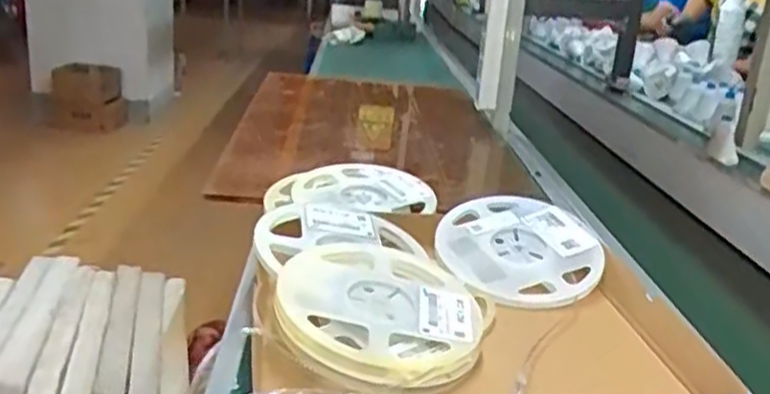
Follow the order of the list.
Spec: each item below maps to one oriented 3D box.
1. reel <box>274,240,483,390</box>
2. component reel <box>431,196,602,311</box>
[{"bbox_3d":[-0.002,0.092,0.634,0.174,0.011,0.192,-2,30,-24],"label":"reel"},{"bbox_3d":[0.140,0.056,0.794,0.171,0.017,0.190,13,35,18],"label":"component reel"}]

